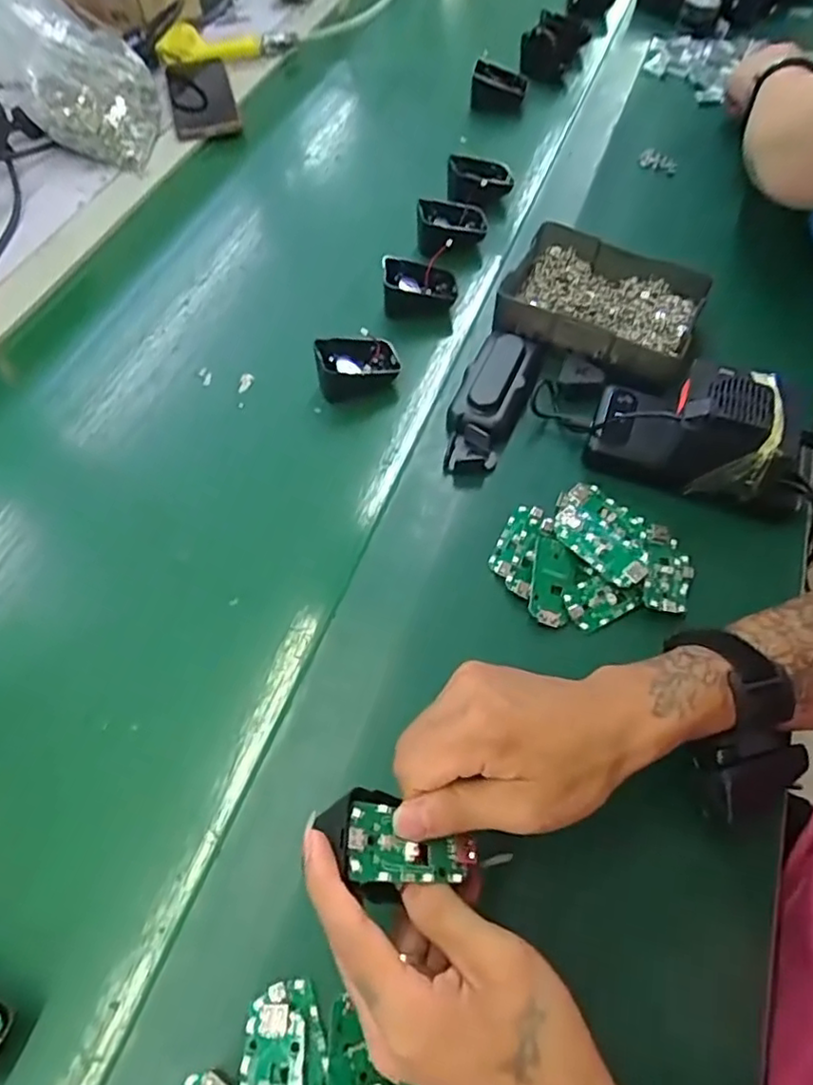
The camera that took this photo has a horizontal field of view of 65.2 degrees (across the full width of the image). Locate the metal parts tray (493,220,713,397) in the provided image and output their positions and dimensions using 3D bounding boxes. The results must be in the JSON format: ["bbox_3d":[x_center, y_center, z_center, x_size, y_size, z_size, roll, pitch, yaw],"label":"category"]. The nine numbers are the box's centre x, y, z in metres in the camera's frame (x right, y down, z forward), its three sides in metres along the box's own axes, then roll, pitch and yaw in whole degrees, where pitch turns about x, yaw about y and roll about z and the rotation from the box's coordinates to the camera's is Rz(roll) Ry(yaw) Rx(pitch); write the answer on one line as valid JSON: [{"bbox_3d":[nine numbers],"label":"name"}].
[{"bbox_3d":[0.172,-0.209,0.553,0.158,0.045,0.122,24,62,16],"label":"metal parts tray"}]

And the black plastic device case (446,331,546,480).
[{"bbox_3d":[0.070,-0.117,0.513,0.052,0.027,0.147,18,60,13],"label":"black plastic device case"}]

